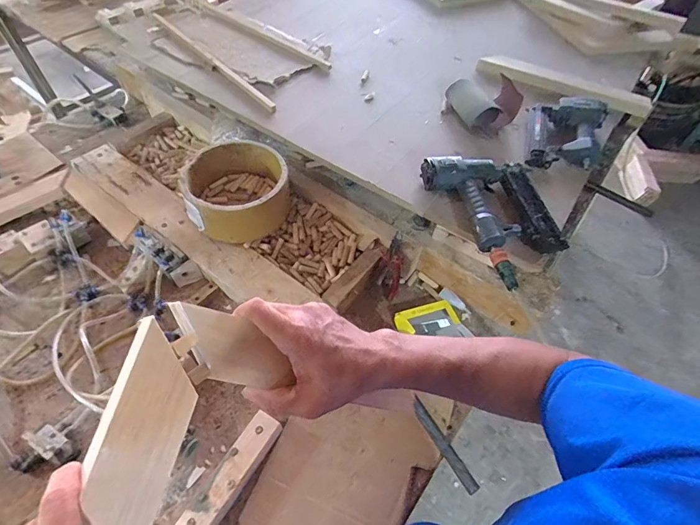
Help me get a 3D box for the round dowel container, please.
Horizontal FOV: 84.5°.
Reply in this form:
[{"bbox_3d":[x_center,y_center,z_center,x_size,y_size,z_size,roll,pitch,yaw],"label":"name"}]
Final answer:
[{"bbox_3d":[-0.246,-0.159,0.858,0.224,0.113,0.188,-1,53,-4],"label":"round dowel container"}]

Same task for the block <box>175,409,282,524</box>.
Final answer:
[{"bbox_3d":[-0.187,0.335,0.599,0.051,0.023,0.204,28,57,17],"label":"block"}]

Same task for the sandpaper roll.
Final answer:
[{"bbox_3d":[0.320,-0.394,0.937,0.136,0.068,0.176,-16,56,-15],"label":"sandpaper roll"}]

